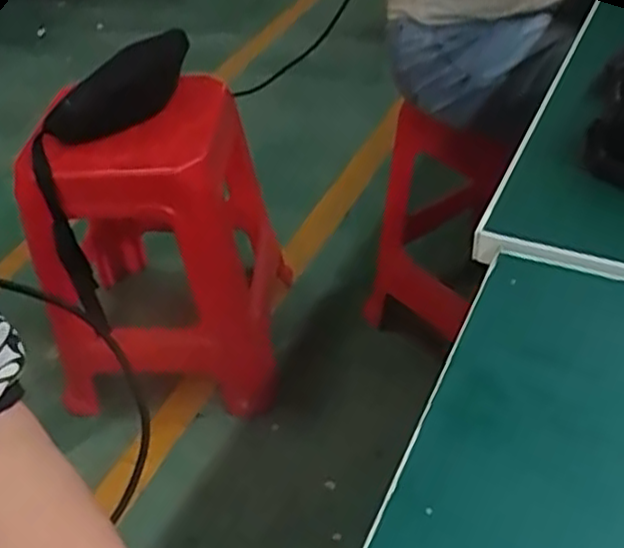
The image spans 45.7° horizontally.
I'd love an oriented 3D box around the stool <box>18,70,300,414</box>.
[{"bbox_3d":[-0.243,-0.054,1.211,0.328,0.468,0.330,-3,42,4],"label":"stool"}]

